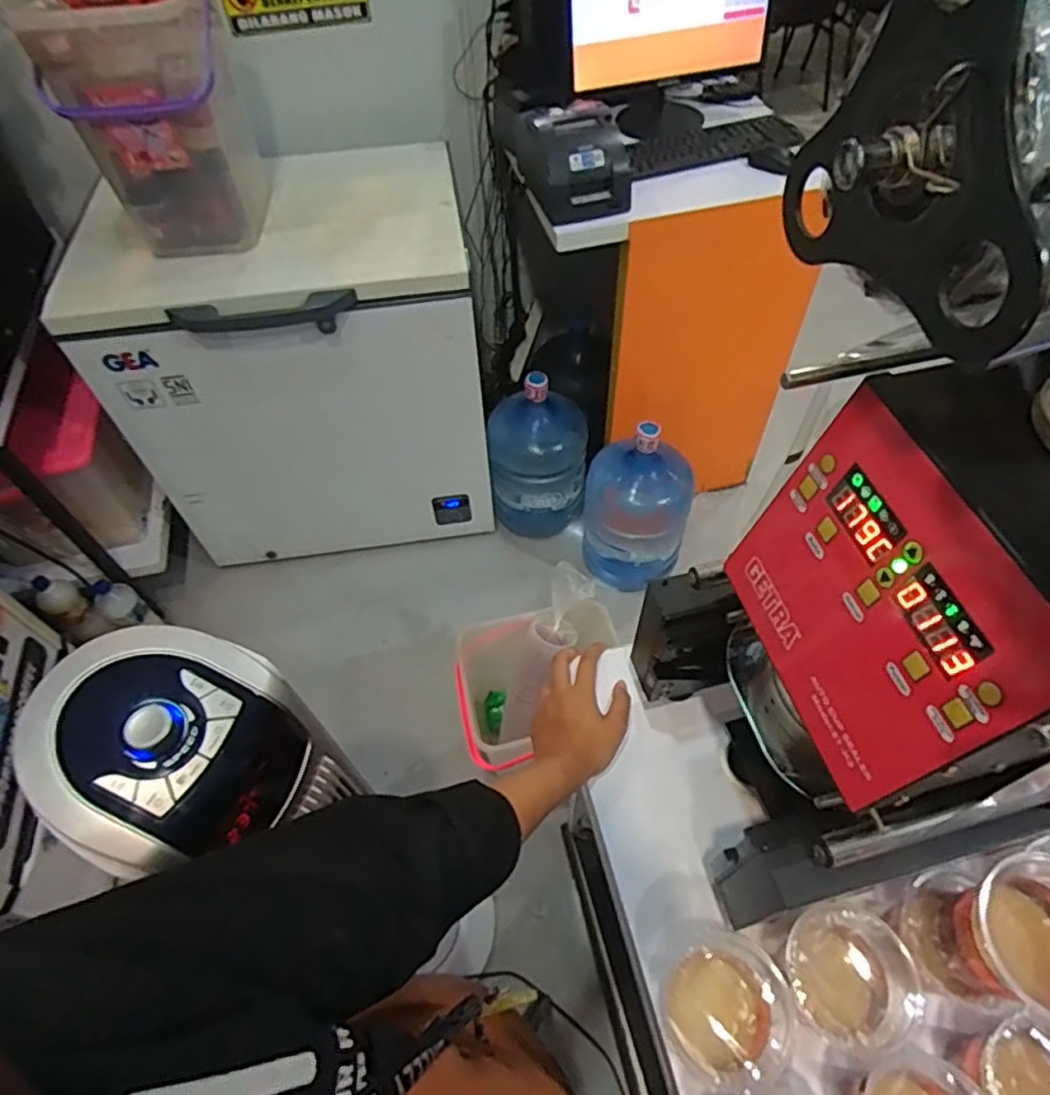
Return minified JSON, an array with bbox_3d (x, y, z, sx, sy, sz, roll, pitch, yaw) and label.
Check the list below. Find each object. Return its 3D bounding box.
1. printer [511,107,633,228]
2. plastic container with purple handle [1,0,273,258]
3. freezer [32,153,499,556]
[{"bbox_3d":[0.093,-0.766,1.293,0.184,0.122,0.238,-11,55,-5],"label":"printer"},{"bbox_3d":[-0.668,-0.777,1.231,0.301,0.446,0.227,-19,56,-11],"label":"plastic container with purple handle"},{"bbox_3d":[-0.534,-0.451,1.710,0.831,0.797,0.531,-5,55,-1],"label":"freezer"}]

